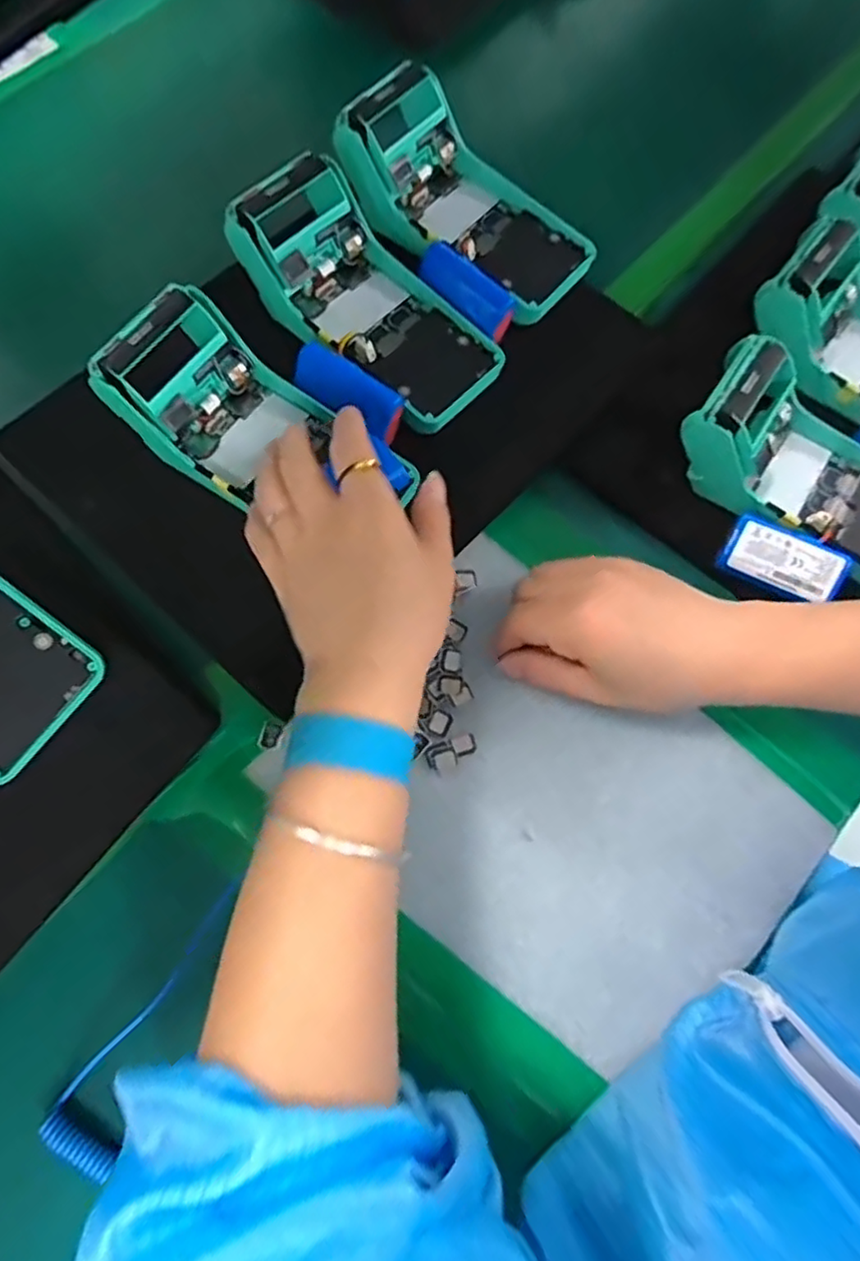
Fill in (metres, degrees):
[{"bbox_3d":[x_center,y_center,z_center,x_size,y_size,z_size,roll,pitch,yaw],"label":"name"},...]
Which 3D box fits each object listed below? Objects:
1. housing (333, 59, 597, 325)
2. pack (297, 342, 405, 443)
[{"bbox_3d":[0.023,-0.283,0.428,0.180,0.054,0.089,38,72,-5],"label":"housing"},{"bbox_3d":[-0.047,-0.139,0.378,0.069,0.019,0.028,34,72,11],"label":"pack"}]

